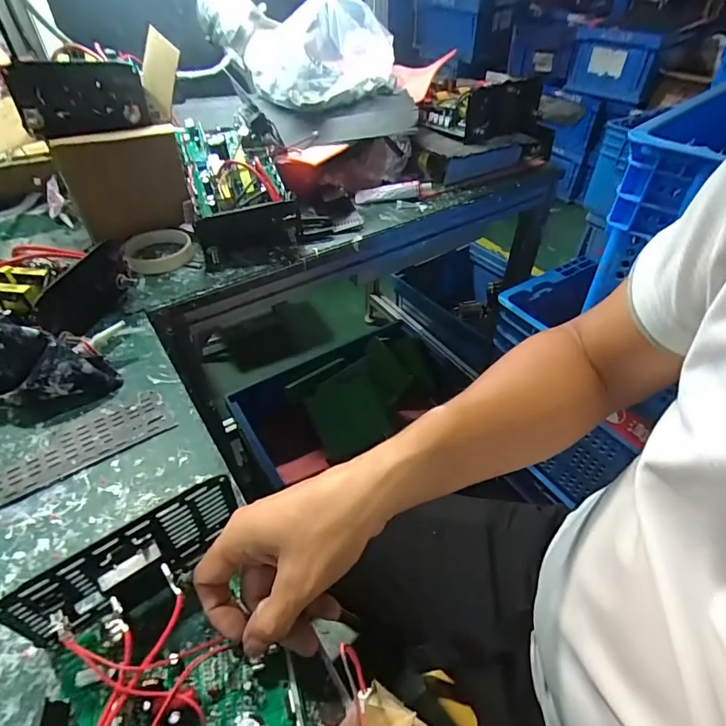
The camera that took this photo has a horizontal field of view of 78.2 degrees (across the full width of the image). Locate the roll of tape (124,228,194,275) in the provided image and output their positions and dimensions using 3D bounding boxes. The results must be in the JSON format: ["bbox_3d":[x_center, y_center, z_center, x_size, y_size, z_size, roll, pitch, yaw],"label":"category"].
[{"bbox_3d":[-0.269,-0.150,0.589,0.082,0.021,0.082,0,44,0],"label":"roll of tape"}]

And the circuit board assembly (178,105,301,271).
[{"bbox_3d":[-0.178,-0.258,0.622,0.126,0.075,0.281,-13,63,-13],"label":"circuit board assembly"}]

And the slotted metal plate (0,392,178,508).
[{"bbox_3d":[-0.240,0.072,0.374,0.146,0.004,0.053,-29,52,-27],"label":"slotted metal plate"}]

